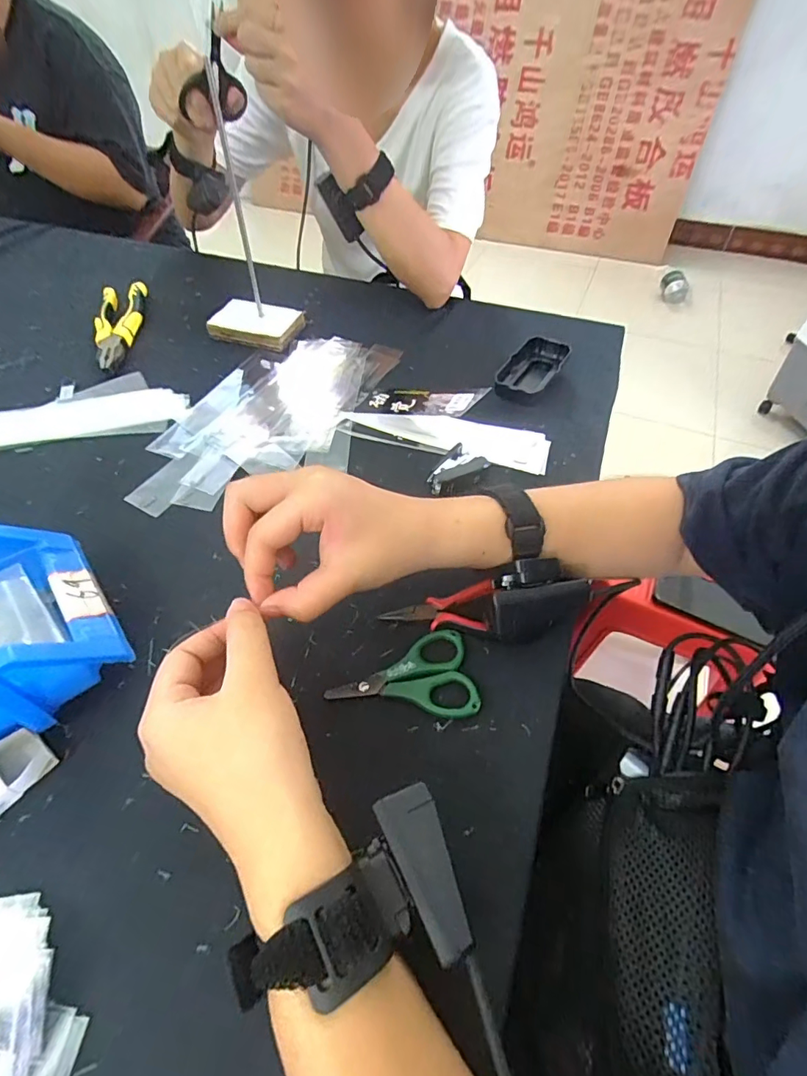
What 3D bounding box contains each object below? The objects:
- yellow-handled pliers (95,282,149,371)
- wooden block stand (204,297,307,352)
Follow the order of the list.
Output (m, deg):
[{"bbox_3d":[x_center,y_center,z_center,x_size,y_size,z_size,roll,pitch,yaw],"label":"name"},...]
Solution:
[{"bbox_3d":[-0.345,-0.260,0.596,0.052,0.015,0.187,-11,52,-10],"label":"yellow-handled pliers"},{"bbox_3d":[-0.186,-0.267,0.608,0.109,0.022,0.069,15,52,11],"label":"wooden block stand"}]

